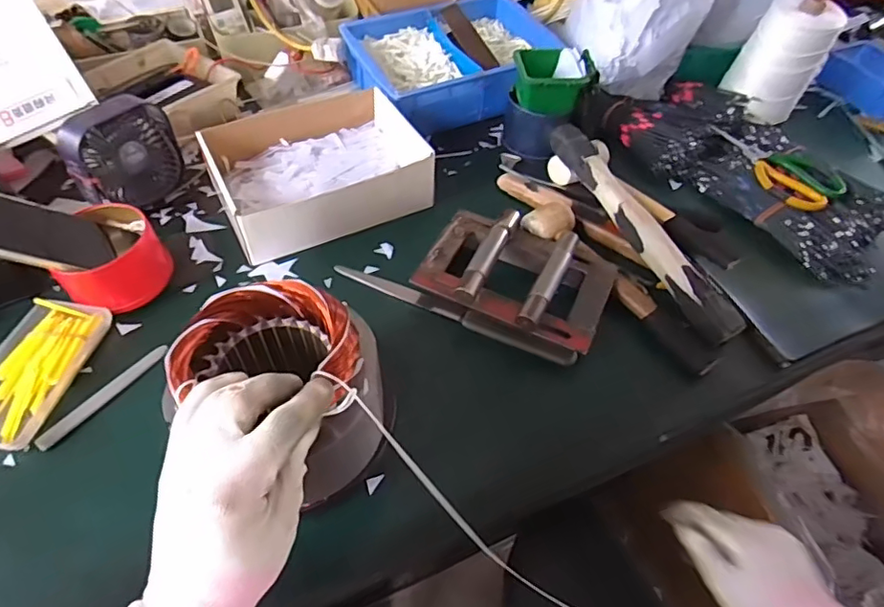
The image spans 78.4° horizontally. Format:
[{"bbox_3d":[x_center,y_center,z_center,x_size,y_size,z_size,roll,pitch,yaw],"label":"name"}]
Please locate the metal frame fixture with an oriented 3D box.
[{"bbox_3d":[0.082,-0.035,0.586,0.194,0.038,0.136,22,54,14],"label":"metal frame fixture"}]

